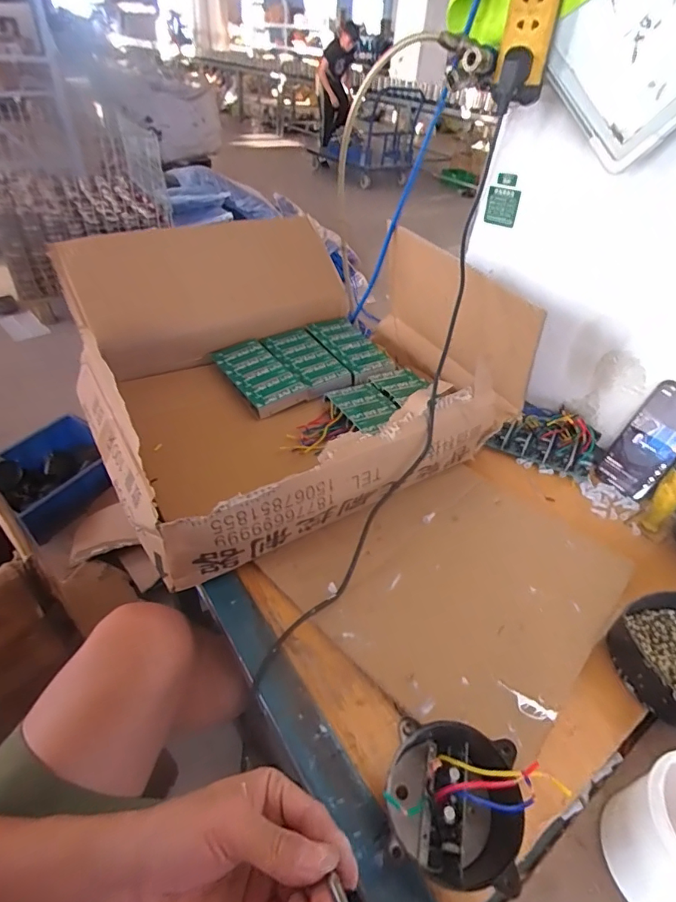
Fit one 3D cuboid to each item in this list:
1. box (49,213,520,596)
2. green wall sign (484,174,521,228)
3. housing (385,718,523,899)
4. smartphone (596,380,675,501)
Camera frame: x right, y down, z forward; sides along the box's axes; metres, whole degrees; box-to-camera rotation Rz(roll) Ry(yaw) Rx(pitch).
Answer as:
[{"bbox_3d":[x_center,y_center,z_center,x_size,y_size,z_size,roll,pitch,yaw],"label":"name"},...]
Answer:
[{"bbox_3d":[-0.086,-0.150,0.685,0.541,0.169,0.536,-21,49,-27],"label":"box"},{"bbox_3d":[0.269,-0.406,0.748,0.006,0.074,0.056,-26,43,-36],"label":"green wall sign"},{"bbox_3d":[0.088,0.259,0.341,0.091,0.097,0.093,3,42,-3],"label":"housing"},{"bbox_3d":[0.443,-0.014,0.648,0.016,0.161,0.078,-1,36,-46],"label":"smartphone"}]

